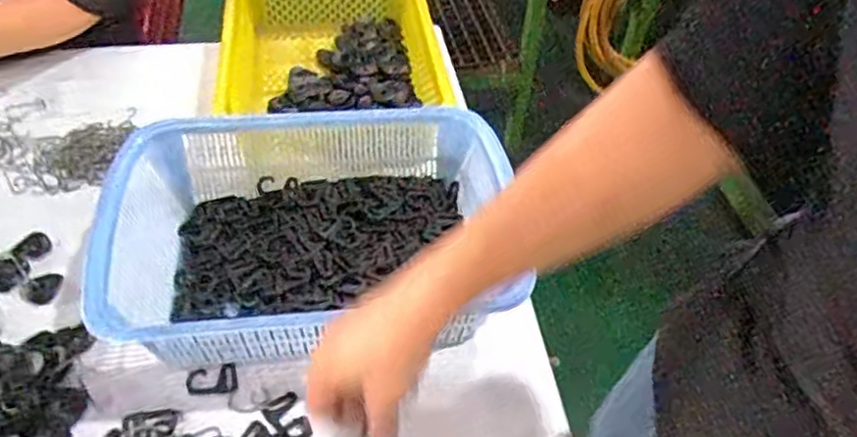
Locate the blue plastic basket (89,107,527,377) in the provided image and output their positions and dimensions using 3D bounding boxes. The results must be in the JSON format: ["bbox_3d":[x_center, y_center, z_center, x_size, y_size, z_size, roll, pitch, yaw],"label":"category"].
[{"bbox_3d":[-0.114,0.013,0.636,0.376,0.097,0.252,-5,47,-9],"label":"blue plastic basket"}]

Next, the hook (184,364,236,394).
[{"bbox_3d":[-0.187,0.138,0.576,0.043,0.006,0.023,-6,47,-10],"label":"hook"}]

